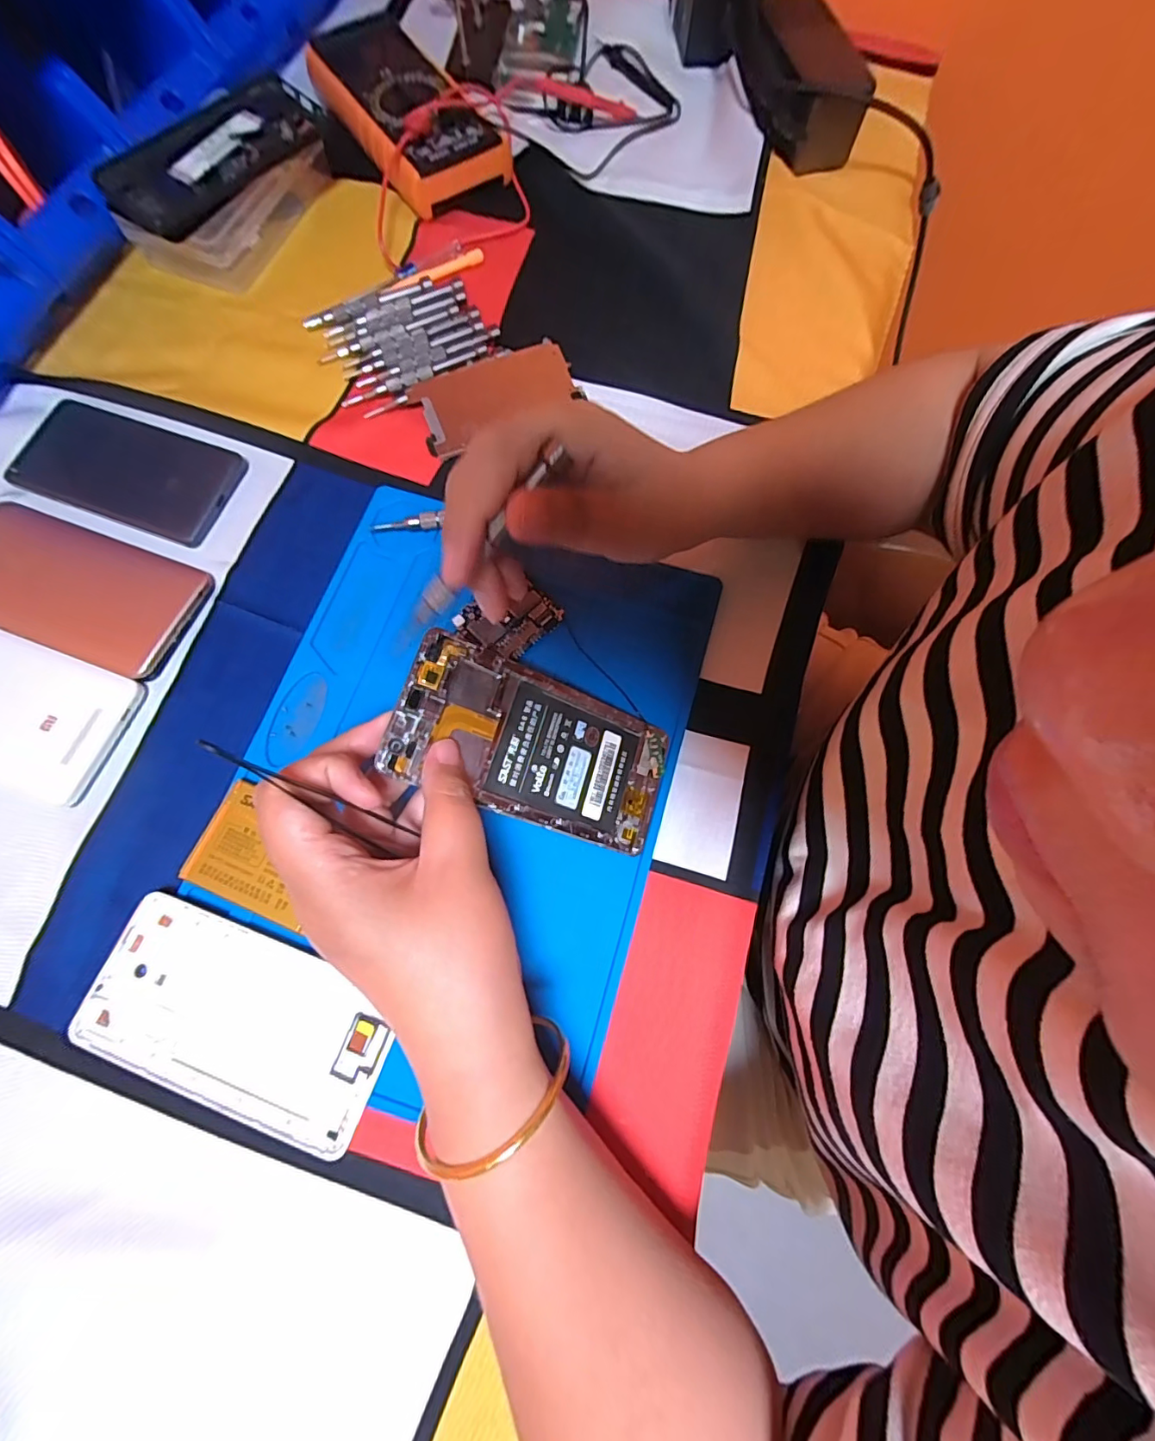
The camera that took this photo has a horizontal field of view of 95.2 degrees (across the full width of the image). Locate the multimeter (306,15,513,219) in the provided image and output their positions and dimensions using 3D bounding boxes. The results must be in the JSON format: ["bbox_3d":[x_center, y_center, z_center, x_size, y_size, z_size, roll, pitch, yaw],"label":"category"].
[{"bbox_3d":[-0.136,-0.477,0.412,0.080,0.038,0.177,-36,78,-11],"label":"multimeter"}]

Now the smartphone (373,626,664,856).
[{"bbox_3d":[-0.016,0.013,0.258,0.140,0.006,0.070,26,74,-22],"label":"smartphone"}]

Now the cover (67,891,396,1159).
[{"bbox_3d":[-0.161,0.143,0.253,0.141,0.007,0.073,20,75,4],"label":"cover"}]

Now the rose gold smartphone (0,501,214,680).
[{"bbox_3d":[-0.304,-0.081,0.315,0.155,0.006,0.075,21,75,4],"label":"rose gold smartphone"}]

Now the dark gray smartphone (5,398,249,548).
[{"bbox_3d":[-0.289,-0.161,0.338,0.142,0.006,0.069,19,75,4],"label":"dark gray smartphone"}]

